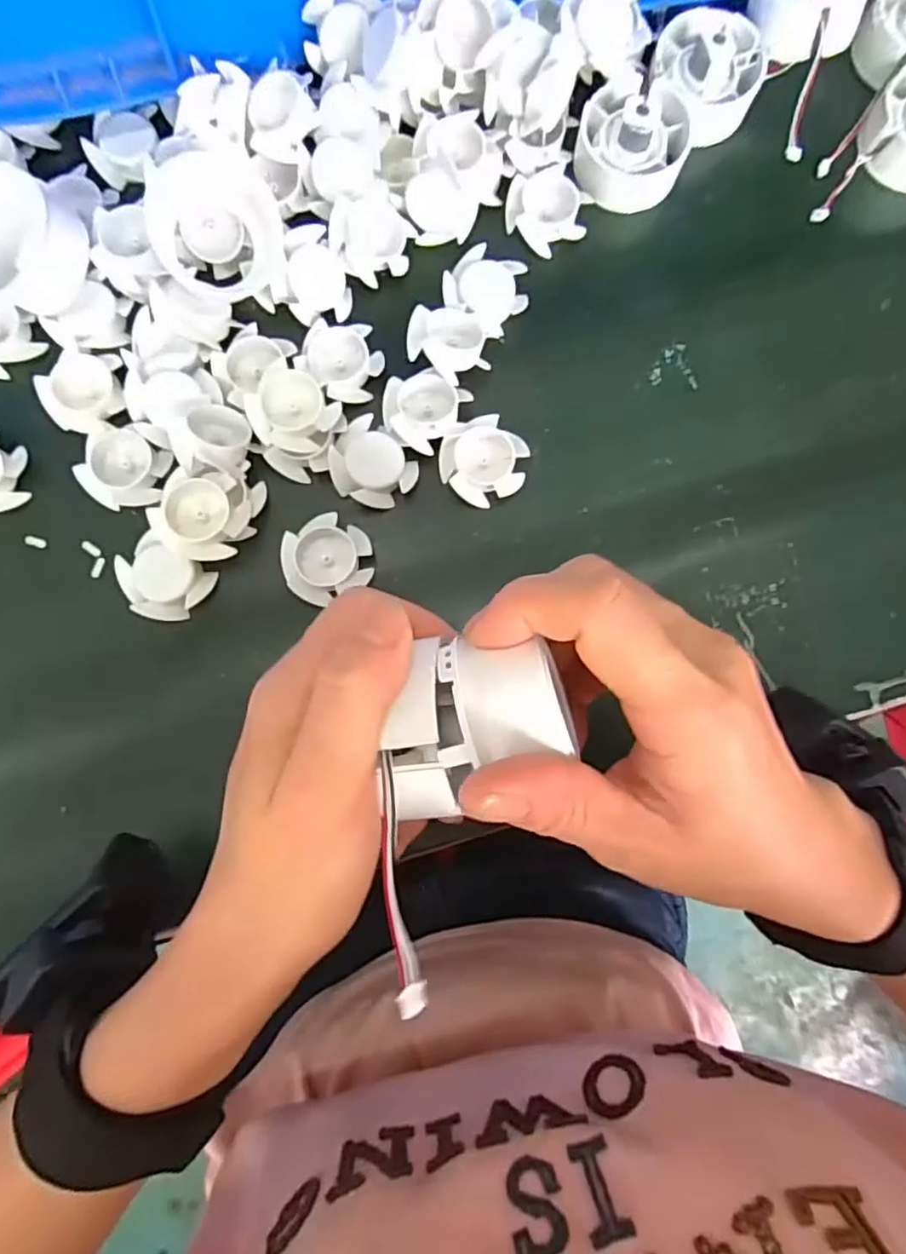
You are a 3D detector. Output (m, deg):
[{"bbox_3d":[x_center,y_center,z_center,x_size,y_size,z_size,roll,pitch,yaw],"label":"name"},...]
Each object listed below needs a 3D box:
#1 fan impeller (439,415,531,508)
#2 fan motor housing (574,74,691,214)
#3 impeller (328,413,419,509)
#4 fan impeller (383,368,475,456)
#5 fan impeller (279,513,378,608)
[{"bbox_3d":[0.015,-0.078,0.306,0.039,0.014,0.038,0,84,-2],"label":"fan impeller"},{"bbox_3d":[0.089,-0.242,0.317,0.057,0.027,0.057,0,91,3],"label":"fan motor housing"},{"bbox_3d":[-0.038,-0.075,0.302,0.038,0.013,0.034,37,84,2],"label":"impeller"},{"bbox_3d":[-0.015,-0.105,0.302,0.034,0.014,0.039,38,84,2],"label":"fan impeller"},{"bbox_3d":[-0.058,-0.031,0.297,0.040,0.013,0.036,-27,85,-5],"label":"fan impeller"}]

